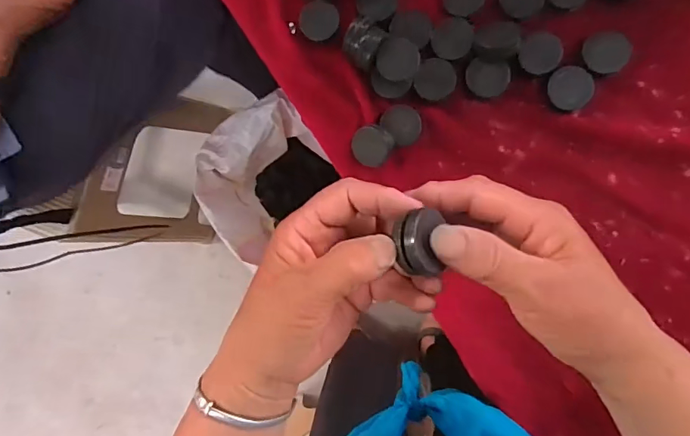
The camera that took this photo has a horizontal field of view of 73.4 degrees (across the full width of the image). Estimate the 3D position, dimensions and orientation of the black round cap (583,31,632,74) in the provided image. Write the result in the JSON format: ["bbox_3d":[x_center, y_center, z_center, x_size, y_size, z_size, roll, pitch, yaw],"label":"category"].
[{"bbox_3d":[0.199,-0.126,0.350,0.033,0.004,0.030,0,93,9],"label":"black round cap"}]

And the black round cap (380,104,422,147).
[{"bbox_3d":[0.047,-0.077,0.377,0.028,0.007,0.033,-37,87,9],"label":"black round cap"}]

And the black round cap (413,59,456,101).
[{"bbox_3d":[0.072,-0.110,0.367,0.031,0.006,0.031,0,93,9],"label":"black round cap"}]

